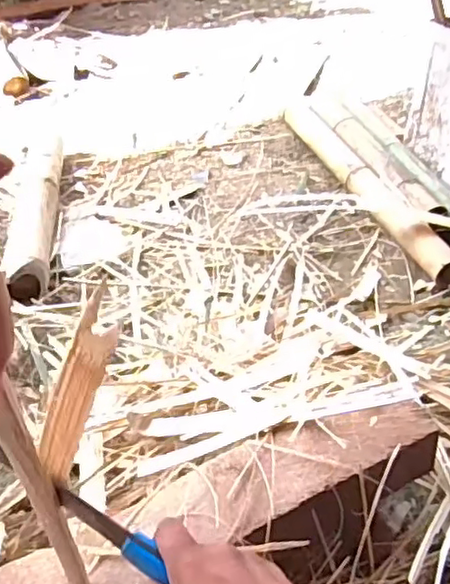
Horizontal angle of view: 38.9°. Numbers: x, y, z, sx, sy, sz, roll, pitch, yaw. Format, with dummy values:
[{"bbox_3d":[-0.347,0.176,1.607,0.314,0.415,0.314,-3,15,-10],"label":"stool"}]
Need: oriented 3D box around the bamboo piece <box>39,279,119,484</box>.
[{"bbox_3d":[-0.102,0.066,0.443,0.028,0.144,0.011,24,14,20],"label":"bamboo piece"}]

